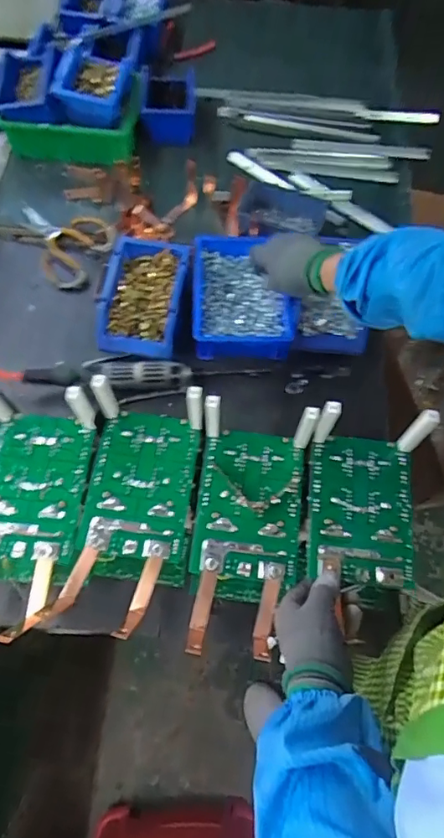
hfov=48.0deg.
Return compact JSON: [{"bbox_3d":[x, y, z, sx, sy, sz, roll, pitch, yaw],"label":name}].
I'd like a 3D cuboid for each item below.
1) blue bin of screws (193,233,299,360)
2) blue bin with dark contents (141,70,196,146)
[{"bbox_3d":[0.029,-0.191,0.765,0.146,0.058,0.193,0,66,-2],"label":"blue bin of screws"},{"bbox_3d":[-0.097,-0.585,0.936,0.098,0.069,0.147,2,66,-1],"label":"blue bin with dark contents"}]

